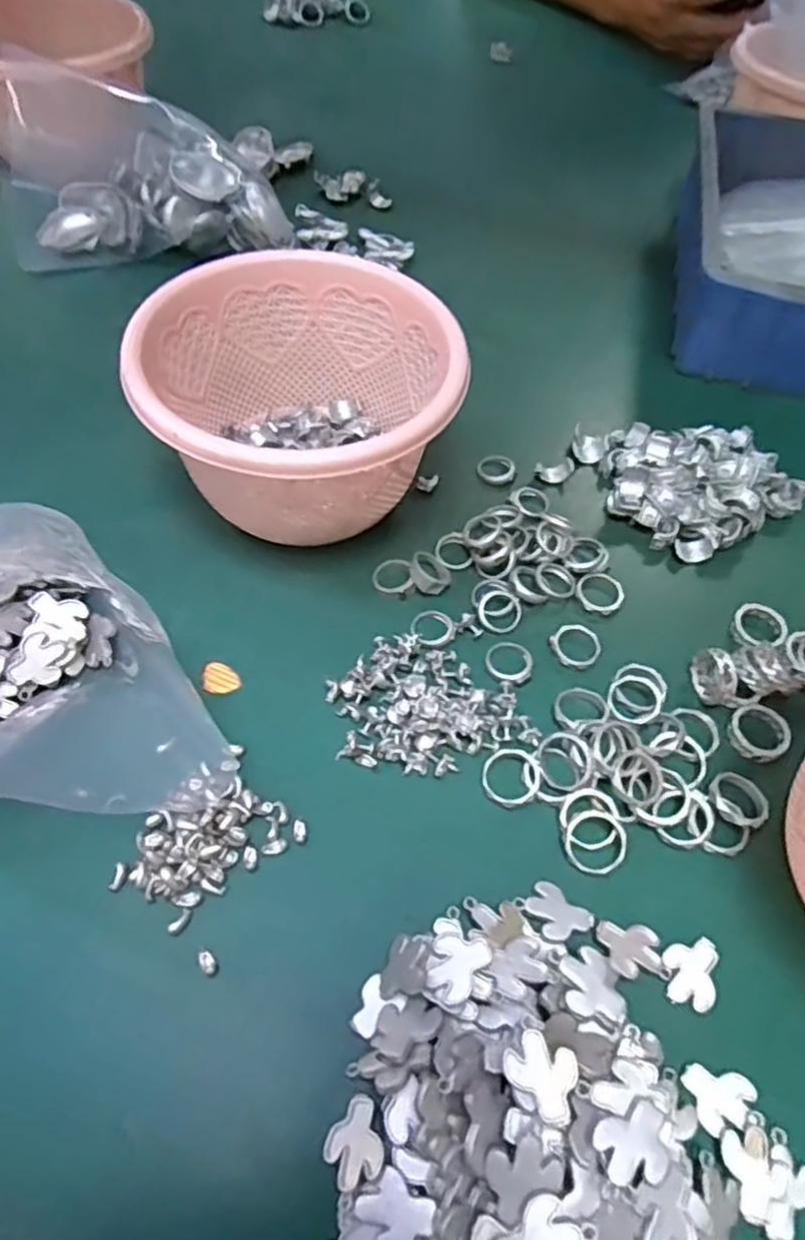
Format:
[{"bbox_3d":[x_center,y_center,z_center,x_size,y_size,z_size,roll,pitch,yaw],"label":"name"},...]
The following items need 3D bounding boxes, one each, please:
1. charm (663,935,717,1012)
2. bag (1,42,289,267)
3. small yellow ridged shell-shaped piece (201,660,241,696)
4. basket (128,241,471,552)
[{"bbox_3d":[0.106,0.129,0.264,0.019,0.004,0.024,16,58,7],"label":"charm"},{"bbox_3d":[-0.173,-0.301,0.475,0.176,0.099,0.077,-12,59,-10],"label":"bag"},{"bbox_3d":[-0.084,0.027,0.328,0.015,0.004,0.019,-36,66,-22],"label":"small yellow ridged shell-shaped piece"},{"bbox_3d":[-0.051,-0.104,0.362,0.141,0.092,0.143,-14,60,-12],"label":"basket"}]

